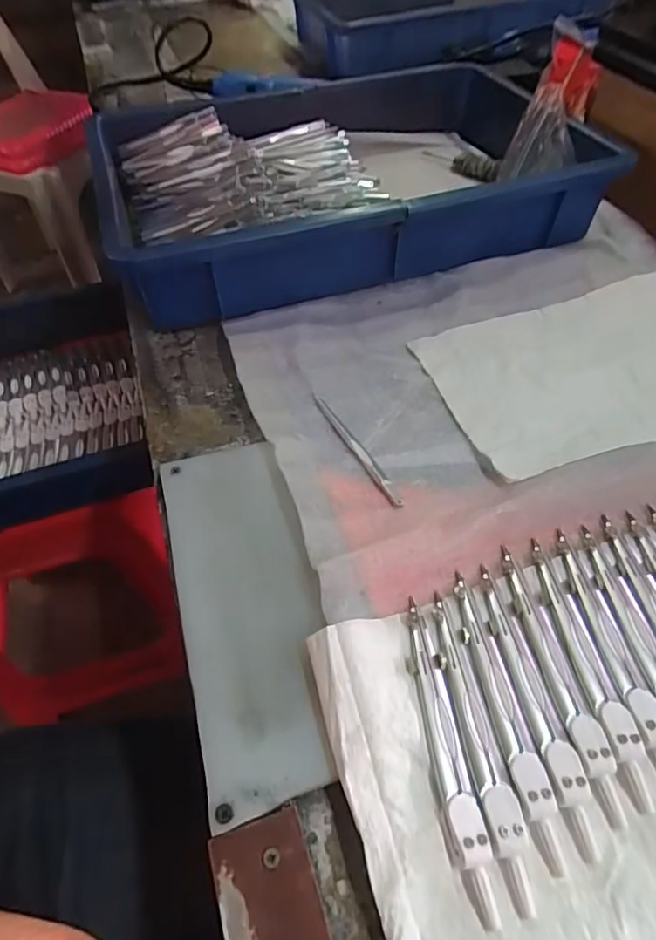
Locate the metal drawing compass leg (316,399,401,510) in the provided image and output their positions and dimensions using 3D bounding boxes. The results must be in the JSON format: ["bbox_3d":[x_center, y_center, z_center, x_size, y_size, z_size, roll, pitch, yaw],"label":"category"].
[{"bbox_3d":[0.019,-0.016,0.352,0.011,0.005,0.107,-23,54,-16],"label":"metal drawing compass leg"}]

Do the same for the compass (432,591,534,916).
[{"bbox_3d":[0.066,0.114,0.239,0.016,0.005,0.126,-7,51,-3],"label":"compass"}]

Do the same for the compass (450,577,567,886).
[{"bbox_3d":[0.080,0.106,0.248,0.015,0.007,0.124,-8,51,-4],"label":"compass"}]

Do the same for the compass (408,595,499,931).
[{"bbox_3d":[0.051,0.117,0.235,0.015,0.007,0.124,-7,51,-3],"label":"compass"}]

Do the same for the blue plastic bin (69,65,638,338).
[{"bbox_3d":[0.025,-0.283,0.517,0.440,0.073,0.293,-15,52,-10],"label":"blue plastic bin"}]

